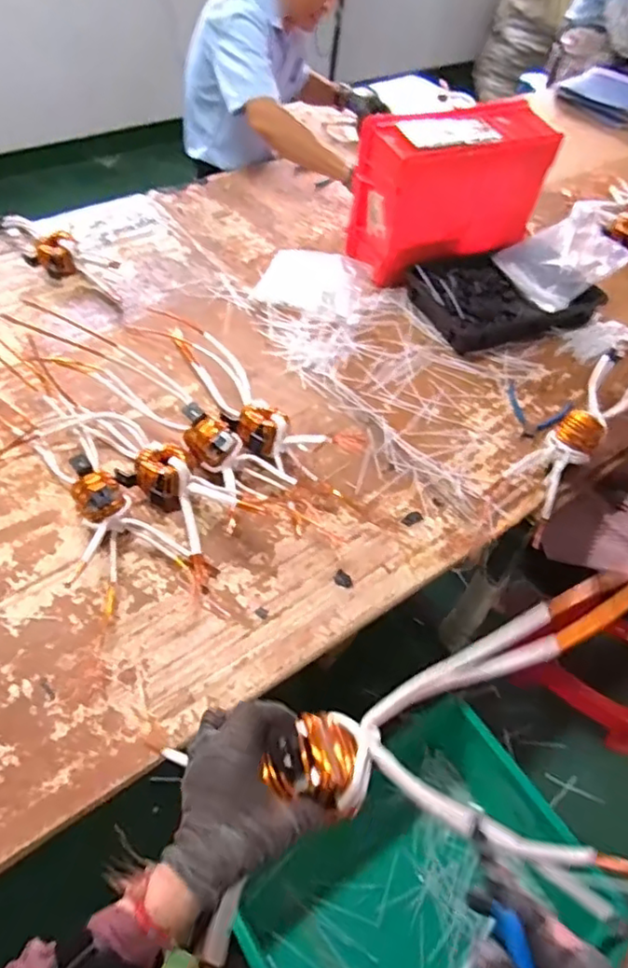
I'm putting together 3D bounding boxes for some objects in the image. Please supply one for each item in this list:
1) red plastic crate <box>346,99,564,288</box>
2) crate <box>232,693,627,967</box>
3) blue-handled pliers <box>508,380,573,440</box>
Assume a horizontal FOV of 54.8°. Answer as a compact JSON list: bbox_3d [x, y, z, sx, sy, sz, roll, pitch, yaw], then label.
[{"bbox_3d":[0.281,-0.615,1.295,0.380,0.288,0.173,-15,55,-16],"label":"red plastic crate"},{"bbox_3d":[0.177,0.721,1.057,0.548,0.227,0.425,-26,59,-22],"label":"crate"},{"bbox_3d":[0.407,-0.129,1.121,0.121,0.008,0.124,21,54,14],"label":"blue-handled pliers"}]

